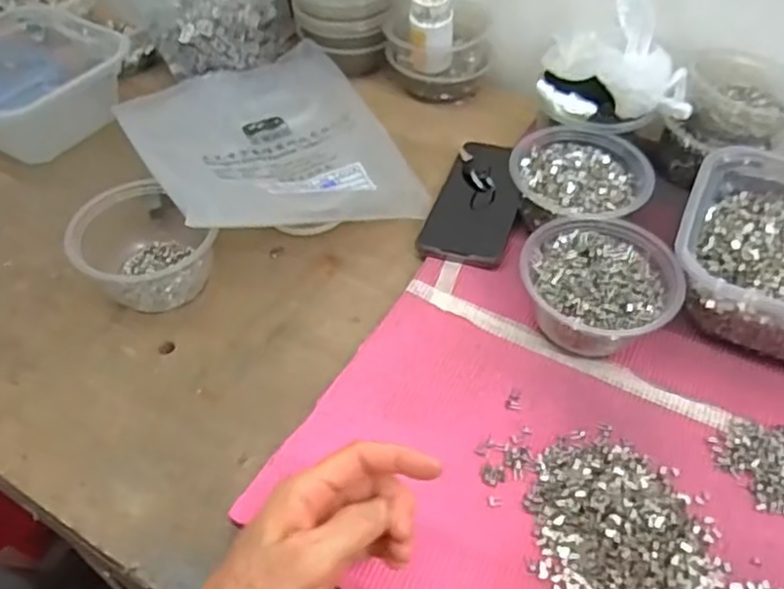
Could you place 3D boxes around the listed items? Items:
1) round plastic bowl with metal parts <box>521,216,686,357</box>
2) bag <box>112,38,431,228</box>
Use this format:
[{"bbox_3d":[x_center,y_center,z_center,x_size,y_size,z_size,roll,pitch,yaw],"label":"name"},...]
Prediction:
[{"bbox_3d":[0.156,-0.006,0.514,0.112,0.049,0.112,0,49,0],"label":"round plastic bowl with metal parts"},{"bbox_3d":[-0.122,-0.159,0.627,0.226,0.068,0.272,-20,52,-17],"label":"bag"}]

